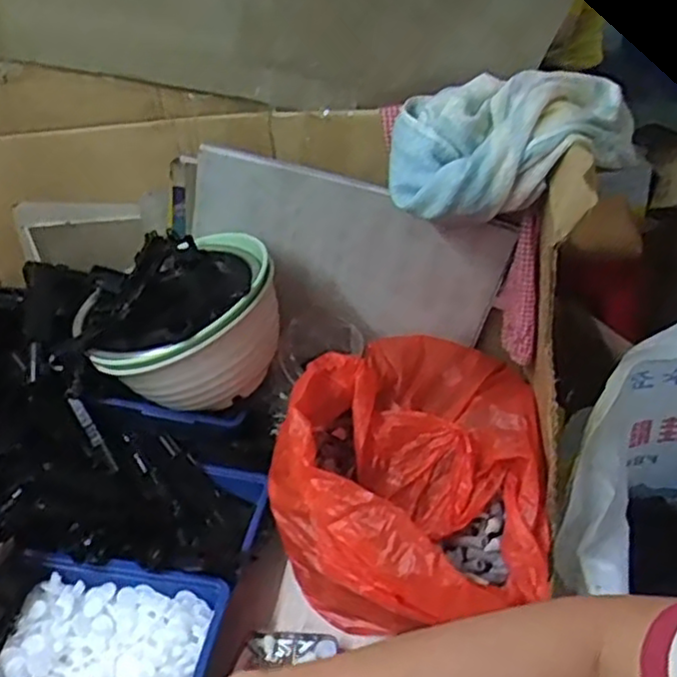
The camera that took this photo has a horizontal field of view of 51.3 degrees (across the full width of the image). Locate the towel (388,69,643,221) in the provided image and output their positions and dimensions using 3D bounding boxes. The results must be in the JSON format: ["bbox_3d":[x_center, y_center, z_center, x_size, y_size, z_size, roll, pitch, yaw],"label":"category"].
[{"bbox_3d":[0.132,-0.151,0.541,0.182,0.088,0.098,-1,34,7],"label":"towel"}]

